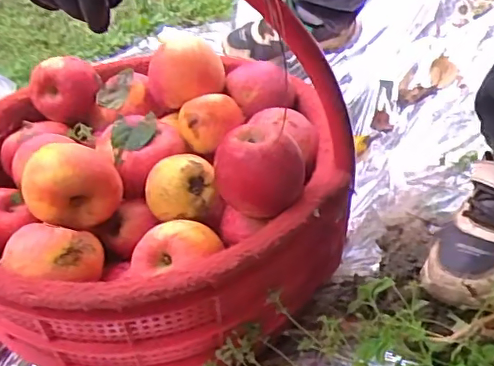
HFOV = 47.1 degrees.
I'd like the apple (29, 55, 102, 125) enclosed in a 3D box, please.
[{"bbox_3d":[-0.193,-0.096,0.603,0.070,0.059,0.059,-10,38,-14],"label":"apple"}]

